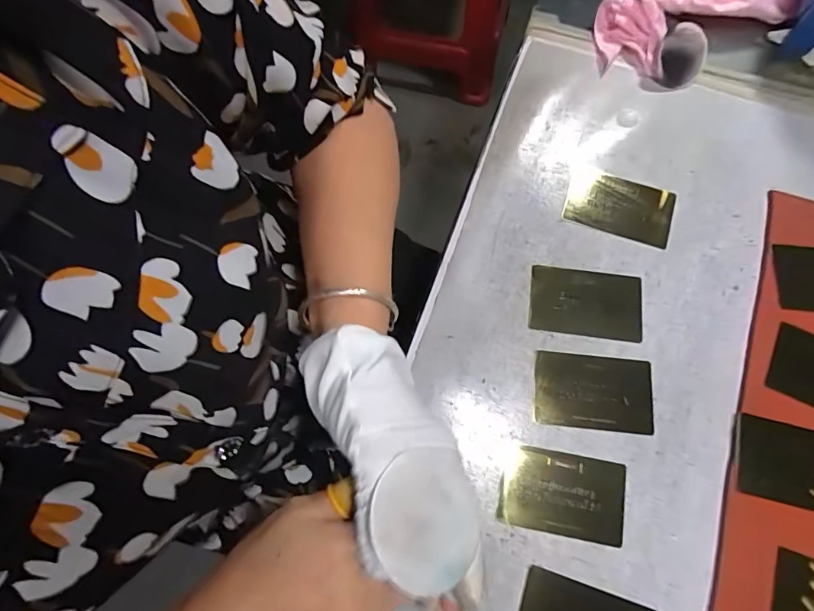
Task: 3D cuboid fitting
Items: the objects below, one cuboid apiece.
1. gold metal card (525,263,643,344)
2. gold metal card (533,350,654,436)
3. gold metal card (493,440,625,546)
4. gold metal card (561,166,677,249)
[{"bbox_3d":[0.137,-0.002,0.360,0.084,0.004,0.053,8,73,4],"label":"gold metal card"},{"bbox_3d":[0.135,0.062,0.340,0.083,0.004,0.052,6,73,3],"label":"gold metal card"},{"bbox_3d":[0.106,0.127,0.318,0.082,0.004,0.052,10,73,5],"label":"gold metal card"},{"bbox_3d":[0.173,-0.081,0.383,0.084,0.004,0.050,19,77,4],"label":"gold metal card"}]

